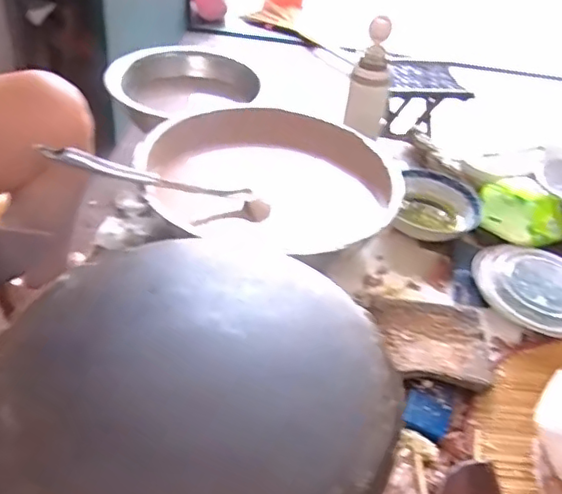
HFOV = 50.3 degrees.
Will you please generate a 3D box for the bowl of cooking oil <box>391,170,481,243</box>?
[{"bbox_3d":[0.262,-0.074,1.003,0.125,0.053,0.142,14,42,6],"label":"bowl of cooking oil"}]

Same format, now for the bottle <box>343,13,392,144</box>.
[{"bbox_3d":[0.167,-0.307,1.091,0.071,0.190,0.064,12,41,5],"label":"bottle"}]

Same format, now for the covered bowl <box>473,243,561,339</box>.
[{"bbox_3d":[0.370,0.058,0.861,0.183,0.043,0.138,30,46,23],"label":"covered bowl"}]

